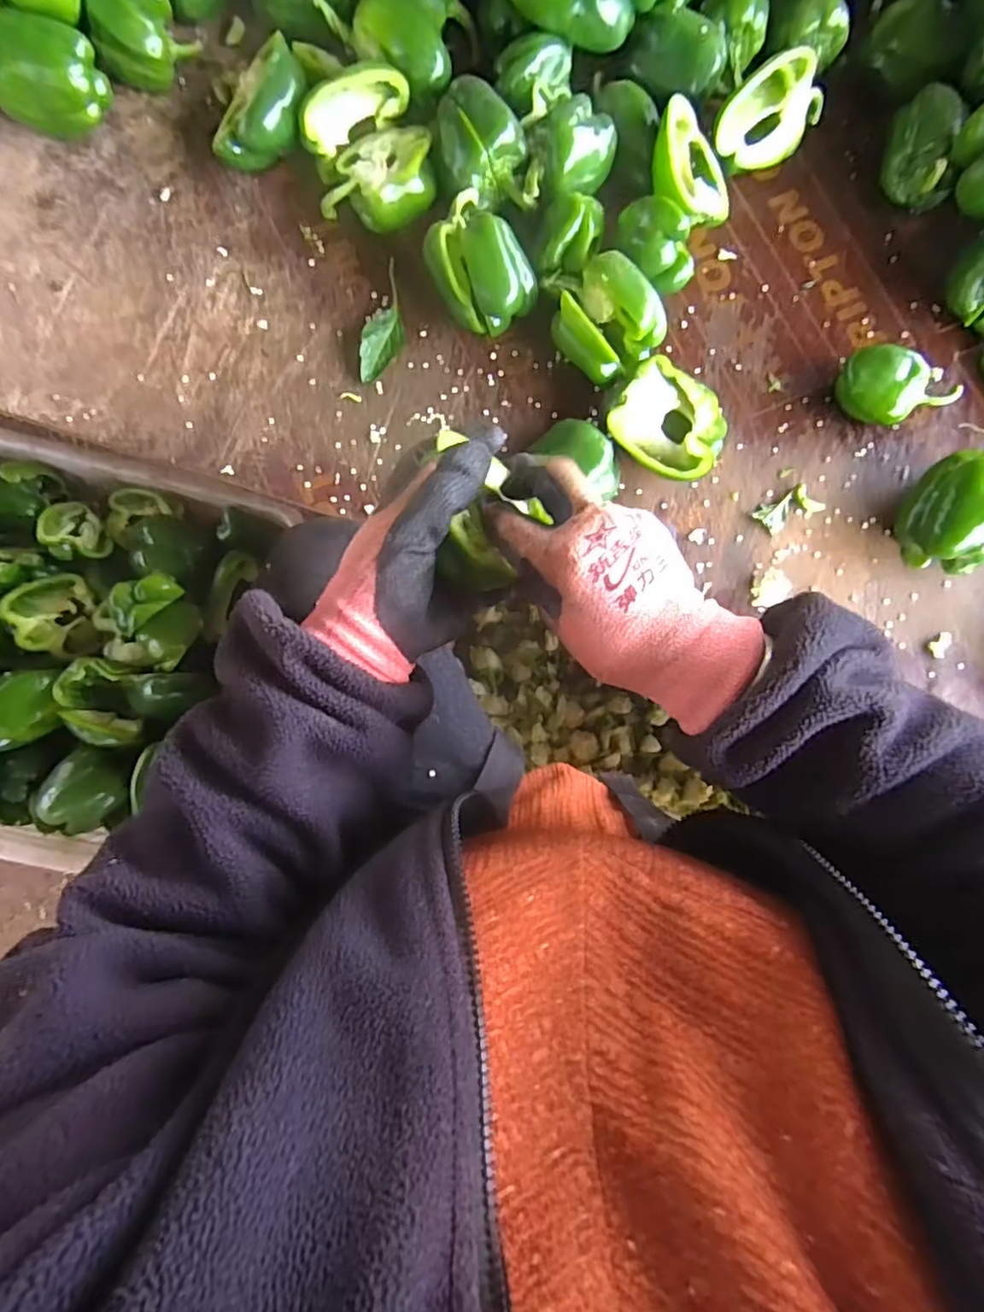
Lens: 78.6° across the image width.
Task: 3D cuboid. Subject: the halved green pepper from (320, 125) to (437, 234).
[{"bbox_3d":[-0.088,-0.395,0.499,0.078,0.052,0.083,24,82,-1],"label":"halved green pepper"}]

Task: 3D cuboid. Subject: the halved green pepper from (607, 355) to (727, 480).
[{"bbox_3d":[0.139,-0.184,0.487,0.094,0.049,0.071,36,82,1],"label":"halved green pepper"}]

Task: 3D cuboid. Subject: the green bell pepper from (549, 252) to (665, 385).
[{"bbox_3d":[0.093,-0.265,0.484,0.074,0.075,0.069,0,83,-4],"label":"green bell pepper"}]

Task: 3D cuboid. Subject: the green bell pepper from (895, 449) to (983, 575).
[{"bbox_3d":[0.395,-0.122,0.488,0.114,0.059,0.102,-35,87,-7],"label":"green bell pepper"}]

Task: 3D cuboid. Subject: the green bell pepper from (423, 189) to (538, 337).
[{"bbox_3d":[-0.013,-0.311,0.485,0.067,0.069,0.098,-37,87,-7],"label":"green bell pepper"}]

